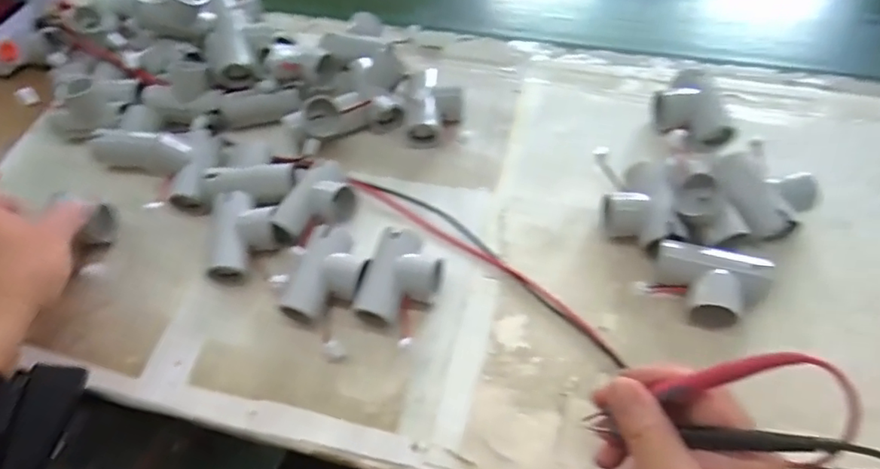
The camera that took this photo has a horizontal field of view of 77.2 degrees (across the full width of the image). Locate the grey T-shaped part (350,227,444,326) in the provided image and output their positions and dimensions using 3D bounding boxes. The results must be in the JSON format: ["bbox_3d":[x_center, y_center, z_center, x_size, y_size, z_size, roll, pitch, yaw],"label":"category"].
[{"bbox_3d":[-0.029,0.034,0.418,0.051,0.031,0.073,15,59,13],"label":"grey T-shaped part"}]

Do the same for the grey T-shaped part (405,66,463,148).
[{"bbox_3d":[-0.004,-0.127,0.523,0.049,0.029,0.086,1,57,4],"label":"grey T-shaped part"}]

